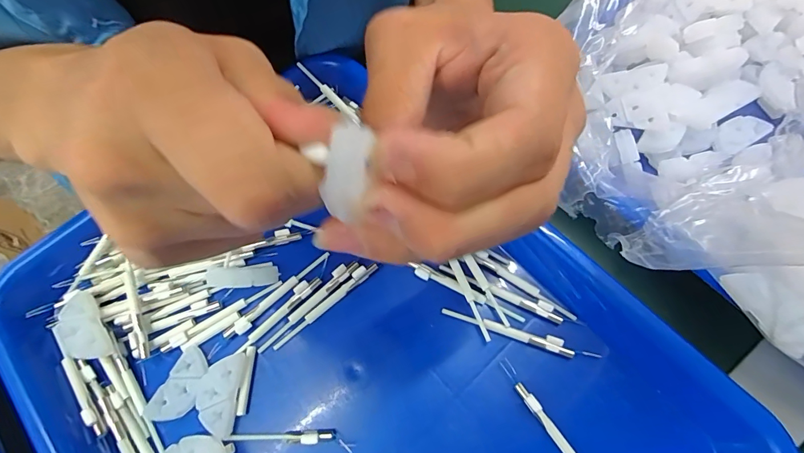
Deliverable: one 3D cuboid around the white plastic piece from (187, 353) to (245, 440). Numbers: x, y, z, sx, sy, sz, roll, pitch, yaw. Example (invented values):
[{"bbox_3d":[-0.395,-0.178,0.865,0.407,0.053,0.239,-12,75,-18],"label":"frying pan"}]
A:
[{"bbox_3d":[-0.096,0.084,0.207,0.026,0.004,0.038,2,69,3],"label":"white plastic piece"}]

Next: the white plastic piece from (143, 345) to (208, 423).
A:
[{"bbox_3d":[-0.113,0.083,0.211,0.020,0.004,0.039,29,72,13],"label":"white plastic piece"}]

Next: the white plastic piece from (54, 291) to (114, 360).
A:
[{"bbox_3d":[-0.166,0.053,0.214,0.017,0.010,0.039,-37,72,-12],"label":"white plastic piece"}]

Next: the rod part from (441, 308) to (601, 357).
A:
[{"bbox_3d":[0.060,0.056,0.216,0.078,0.007,0.007,17,70,9],"label":"rod part"}]

